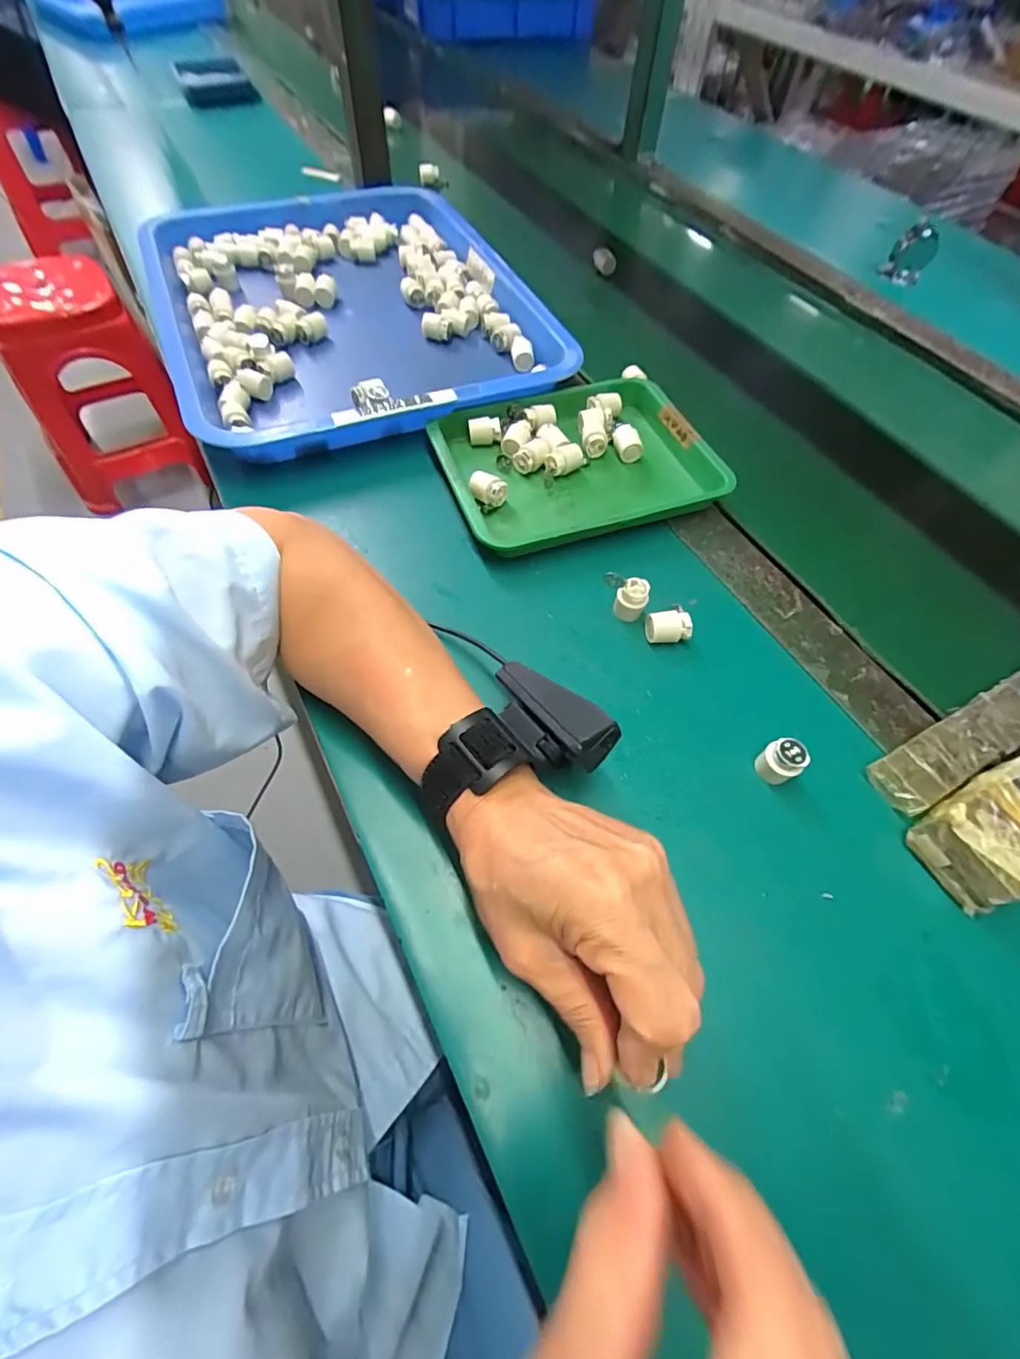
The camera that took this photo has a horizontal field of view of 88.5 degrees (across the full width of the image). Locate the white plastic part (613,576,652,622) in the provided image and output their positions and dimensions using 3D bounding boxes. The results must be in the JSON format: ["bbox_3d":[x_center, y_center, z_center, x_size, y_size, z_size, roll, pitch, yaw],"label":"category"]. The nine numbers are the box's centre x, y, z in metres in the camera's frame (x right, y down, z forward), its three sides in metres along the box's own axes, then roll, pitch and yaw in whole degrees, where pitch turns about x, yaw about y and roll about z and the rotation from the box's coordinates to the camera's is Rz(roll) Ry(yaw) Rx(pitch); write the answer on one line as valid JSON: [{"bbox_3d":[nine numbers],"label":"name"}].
[{"bbox_3d":[0.085,-0.055,0.360,0.019,0.023,0.018,-30,66,-20],"label":"white plastic part"}]

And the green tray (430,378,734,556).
[{"bbox_3d":[0.054,-0.178,0.433,0.213,0.028,0.159,-17,62,-14],"label":"green tray"}]

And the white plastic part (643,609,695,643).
[{"bbox_3d":[0.107,-0.035,0.357,0.029,0.018,0.018,-2,60,-5],"label":"white plastic part"}]

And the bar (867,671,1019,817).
[{"bbox_3d":[0.443,-0.033,0.378,0.504,0.019,0.033,-24,64,-17],"label":"bar"}]

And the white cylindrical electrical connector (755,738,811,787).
[{"bbox_3d":[0.158,0.049,0.307,0.017,0.030,0.021,-30,66,-20],"label":"white cylindrical electrical connector"}]

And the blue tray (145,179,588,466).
[{"bbox_3d":[-0.163,-0.382,0.540,0.329,0.049,0.439,-21,62,-14],"label":"blue tray"}]

